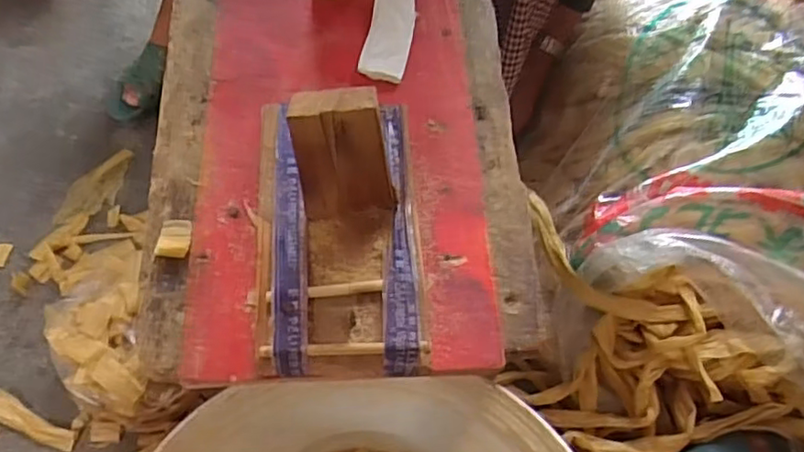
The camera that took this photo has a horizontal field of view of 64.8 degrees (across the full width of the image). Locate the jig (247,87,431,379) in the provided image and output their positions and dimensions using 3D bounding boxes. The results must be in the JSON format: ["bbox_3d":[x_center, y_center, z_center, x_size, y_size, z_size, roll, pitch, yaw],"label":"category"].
[{"bbox_3d":[-0.032,-0.011,0.314,0.085,0.076,0.155,-2,65,-6],"label":"jig"}]

